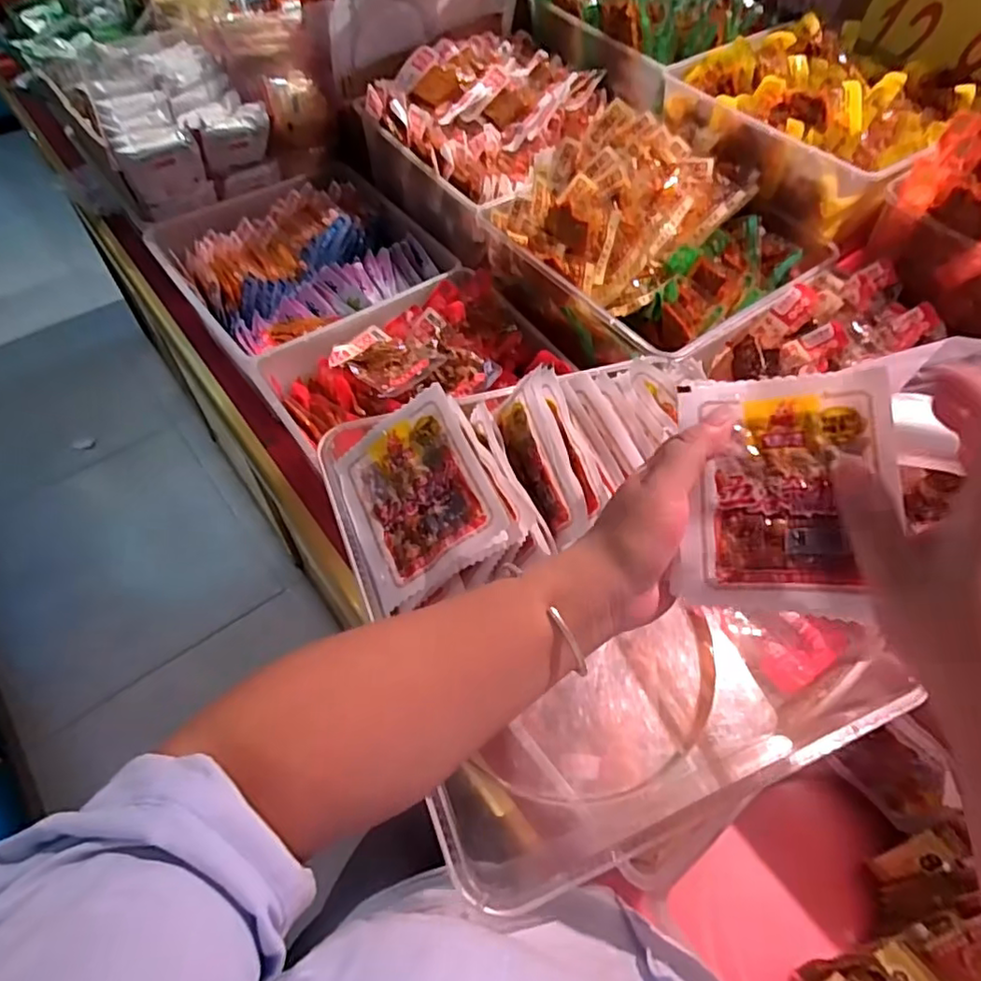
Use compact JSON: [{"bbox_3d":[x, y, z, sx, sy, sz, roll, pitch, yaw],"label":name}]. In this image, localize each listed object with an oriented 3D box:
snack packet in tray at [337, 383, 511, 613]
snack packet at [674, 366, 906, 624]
[{"bbox_3d":[-0.047,0.002,0.380,0.093,0.007,0.110,-34,64,17],"label":"snack packet in tray"},{"bbox_3d":[0.138,-0.001,0.293,0.092,0.011,0.114,1,77,16],"label":"snack packet"}]

